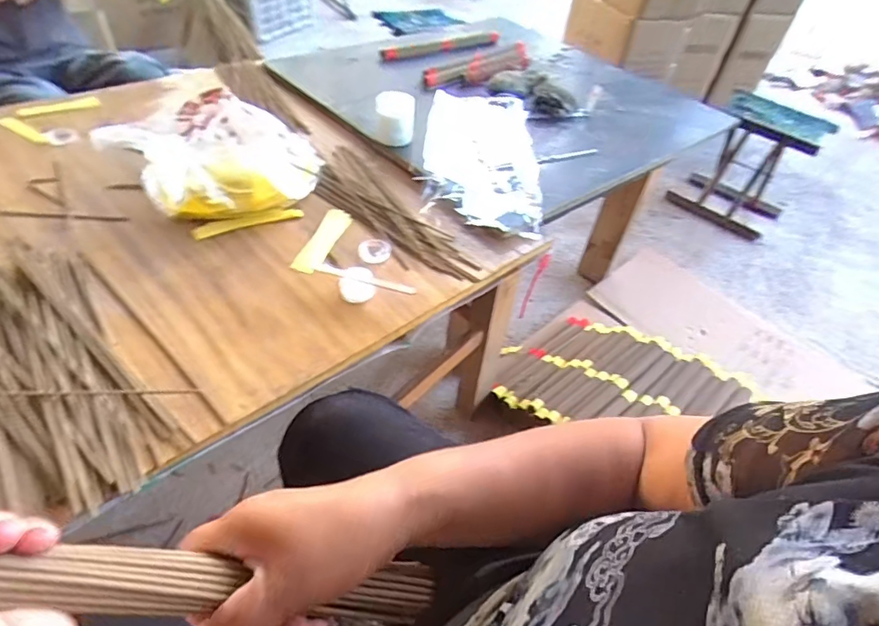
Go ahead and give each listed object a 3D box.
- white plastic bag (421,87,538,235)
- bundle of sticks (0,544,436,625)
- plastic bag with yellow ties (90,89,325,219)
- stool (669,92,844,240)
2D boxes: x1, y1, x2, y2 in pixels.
[{"bbox_3d":[0.068,-0.258,0.800,0.180,0.040,0.393,6,45,-1],"label":"white plastic bag"},{"bbox_3d":[-0.134,0.111,0.205,0.316,0.019,0.030,24,36,-33],"label":"bundle of sticks"},{"bbox_3d":[-0.318,-0.223,0.694,0.265,0.077,0.229,18,46,10],"label":"plastic bag with yellow ties"},{"bbox_3d":[0.958,-0.469,1.528,0.240,0.308,0.298,-32,57,-32],"label":"stool"}]

